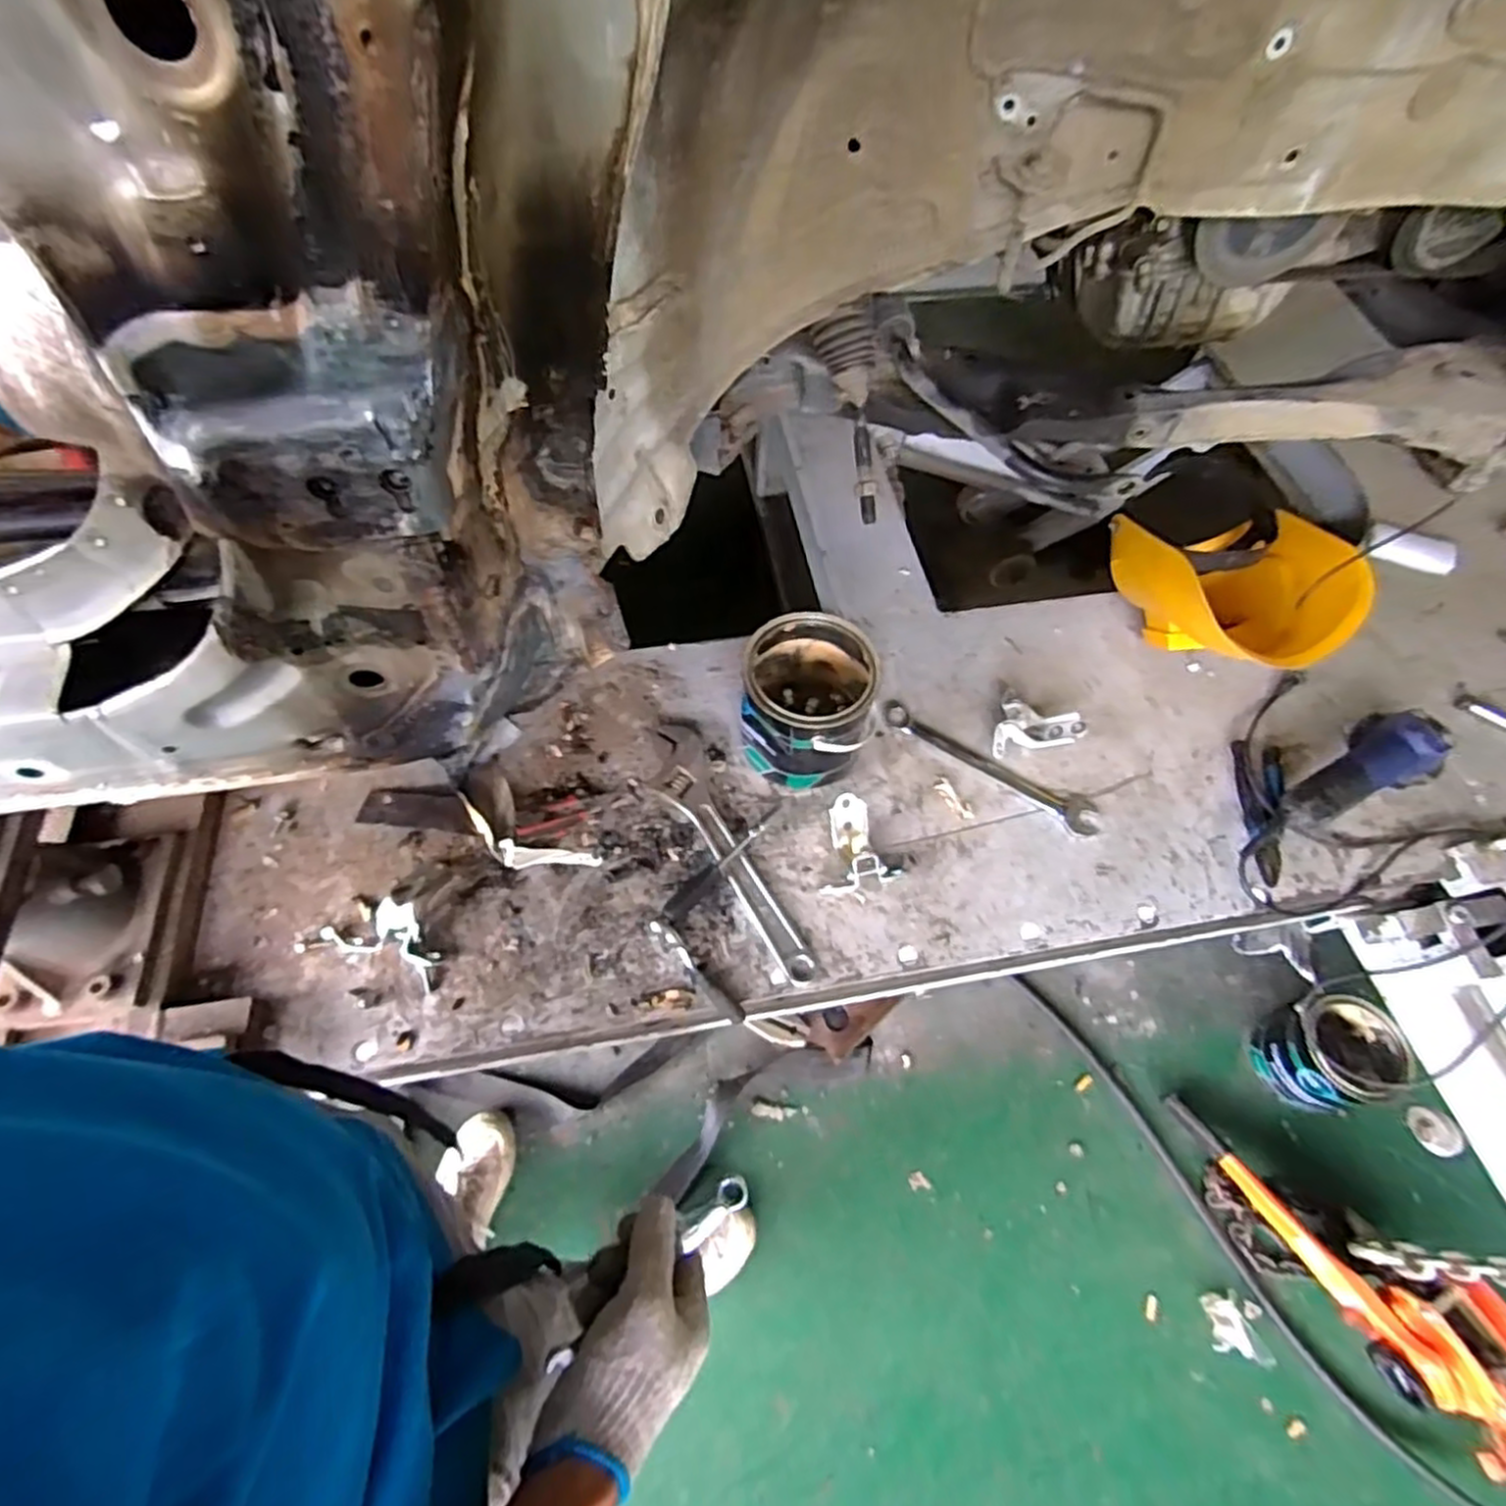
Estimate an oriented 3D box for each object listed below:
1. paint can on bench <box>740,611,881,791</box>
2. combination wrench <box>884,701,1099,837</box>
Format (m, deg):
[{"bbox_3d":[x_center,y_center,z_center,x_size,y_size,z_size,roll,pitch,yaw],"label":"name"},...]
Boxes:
[{"bbox_3d":[0.065,-0.059,0.912,0.158,0.154,0.169,3,60,0],"label":"paint can on bench"},{"bbox_3d":[0.308,0.010,0.964,0.298,0.015,0.055,32,64,16],"label":"combination wrench"}]

